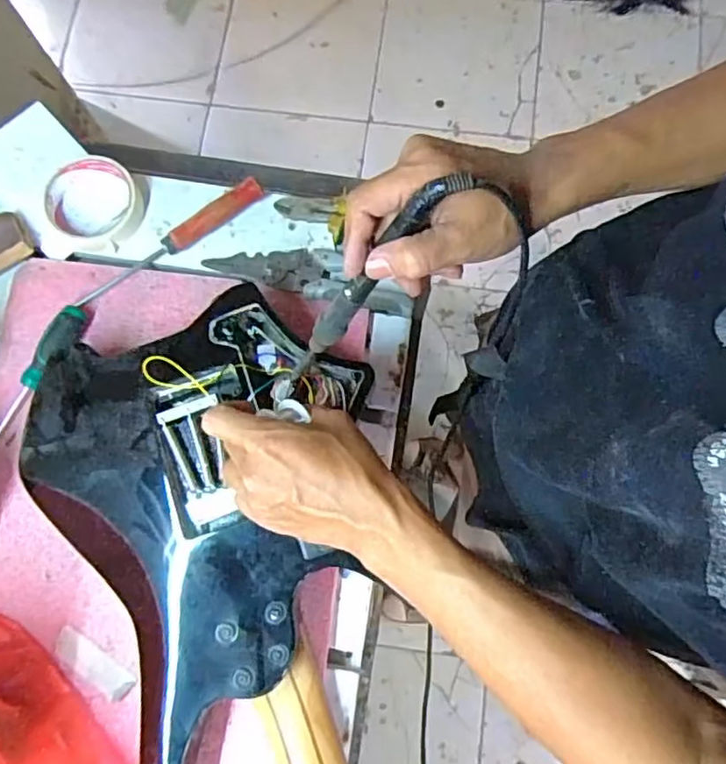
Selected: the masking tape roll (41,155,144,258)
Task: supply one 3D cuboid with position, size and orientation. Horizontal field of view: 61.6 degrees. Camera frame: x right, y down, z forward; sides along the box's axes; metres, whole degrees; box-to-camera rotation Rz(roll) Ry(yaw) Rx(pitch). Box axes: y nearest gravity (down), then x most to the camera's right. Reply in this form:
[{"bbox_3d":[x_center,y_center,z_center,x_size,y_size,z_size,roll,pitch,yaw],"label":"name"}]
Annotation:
[{"bbox_3d":[-0.254,-0.164,0.573,0.086,0.027,0.096,3,79,1],"label":"masking tape roll"}]

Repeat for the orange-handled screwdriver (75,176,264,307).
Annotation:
[{"bbox_3d":[-0.181,-0.132,0.565,0.195,0.023,0.023,-31,80,-5],"label":"orange-handled screwdriver"}]

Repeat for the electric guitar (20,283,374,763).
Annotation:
[{"bbox_3d":[-0.043,0.282,0.451,0.260,0.053,0.731,-19,82,-5],"label":"electric guitar"}]

